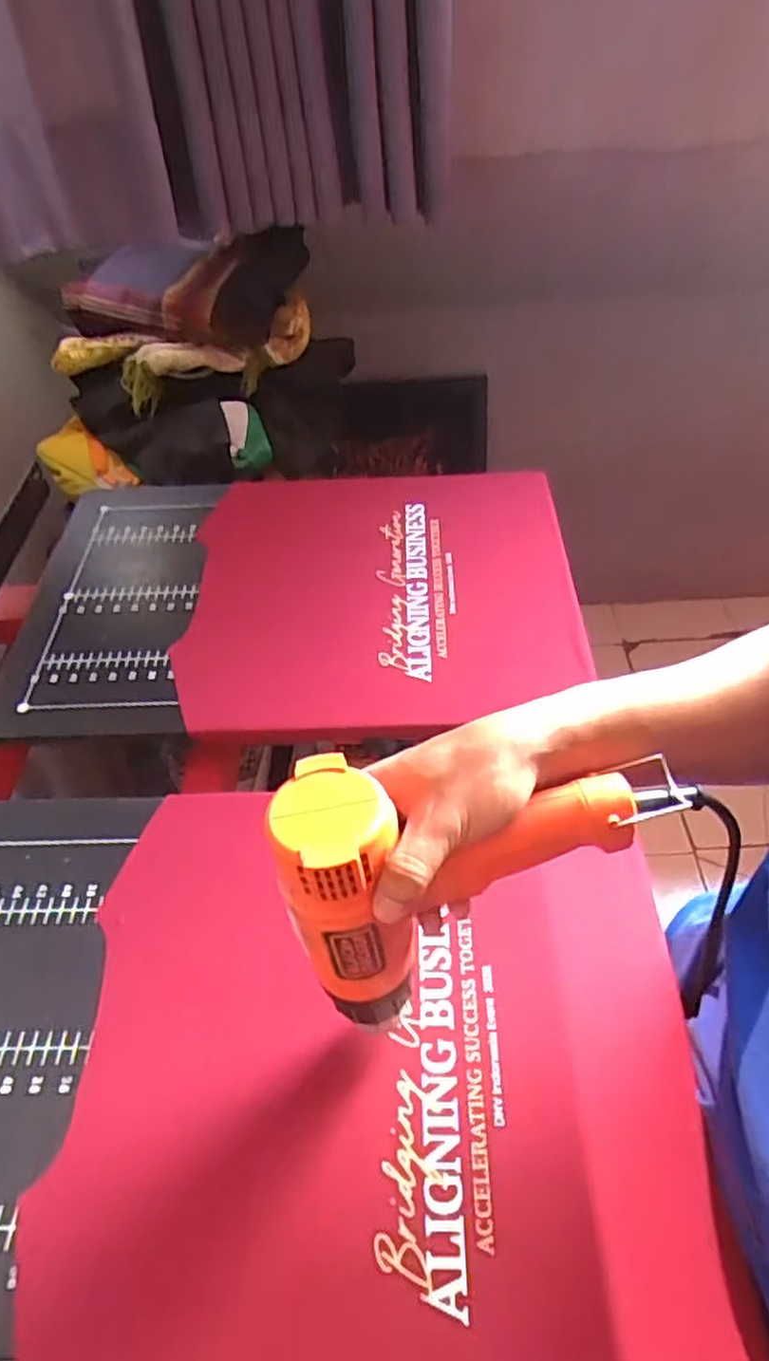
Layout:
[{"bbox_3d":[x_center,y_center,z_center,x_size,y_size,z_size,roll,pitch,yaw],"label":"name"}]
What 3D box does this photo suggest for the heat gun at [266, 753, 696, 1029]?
[{"bbox_3d":[0.051,0.095,0.403,0.209,0.152,0.085,-17,50,-10],"label":"heat gun"}]

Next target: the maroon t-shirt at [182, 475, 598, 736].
[{"bbox_3d":[-0.002,-0.113,0.801,0.406,0.030,0.393,-3,49,2],"label":"maroon t-shirt"}]

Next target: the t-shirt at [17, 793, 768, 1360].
[{"bbox_3d":[-0.004,0.248,0.468,0.403,0.019,0.369,-2,49,4],"label":"t-shirt"}]

